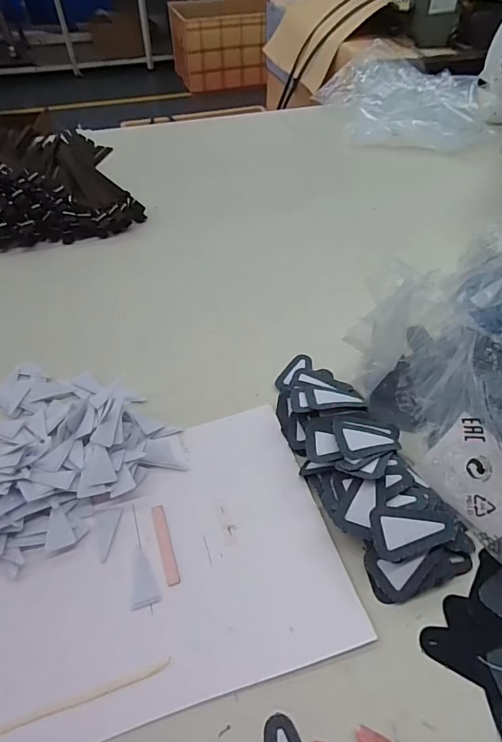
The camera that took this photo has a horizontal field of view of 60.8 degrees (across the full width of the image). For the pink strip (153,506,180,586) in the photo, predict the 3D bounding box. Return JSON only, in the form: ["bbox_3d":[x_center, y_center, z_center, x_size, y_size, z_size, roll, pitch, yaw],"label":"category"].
[{"bbox_3d":[-0.077,0.154,0.381,0.010,0.006,0.073,-16,52,-13],"label":"pink strip"}]

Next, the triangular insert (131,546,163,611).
[{"bbox_3d":[-0.092,0.172,0.361,0.024,0.004,0.048,-14,51,-12],"label":"triangular insert"}]

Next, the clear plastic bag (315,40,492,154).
[{"bbox_3d":[0.359,-0.661,1.013,0.392,0.084,0.426,10,50,8],"label":"clear plastic bag"}]

